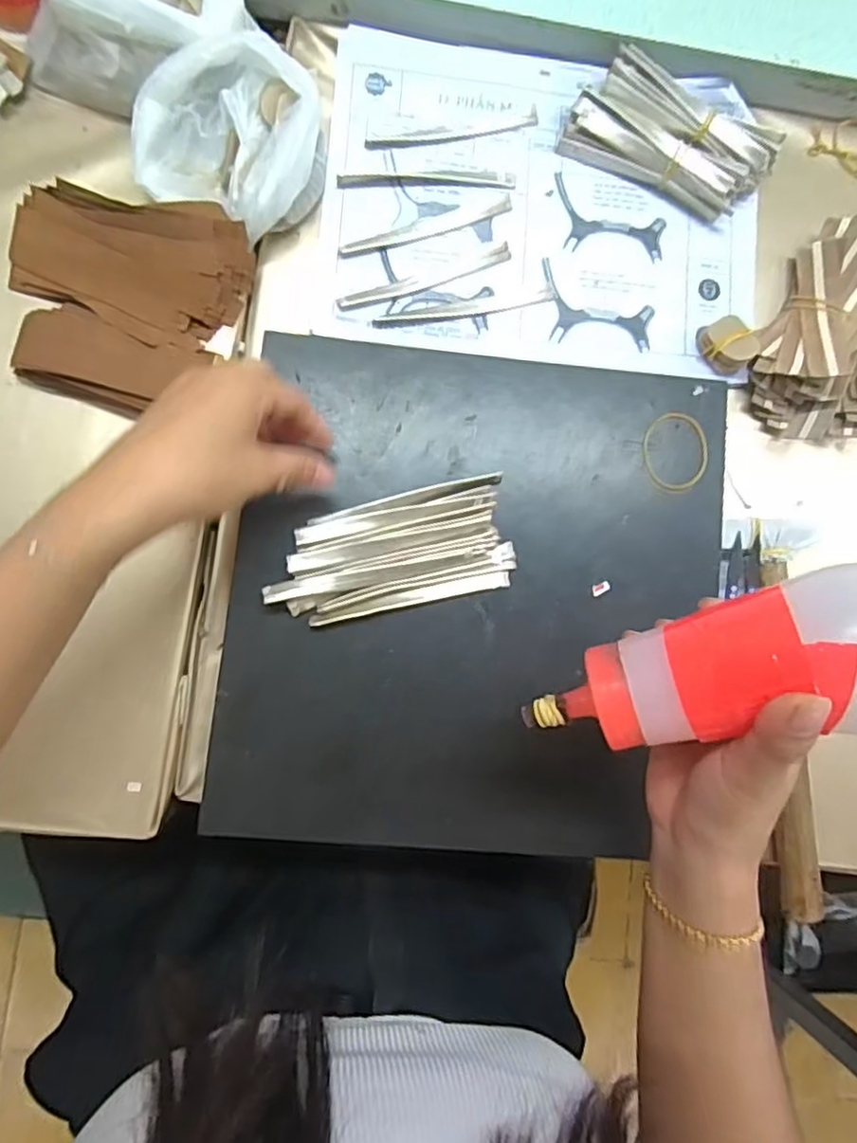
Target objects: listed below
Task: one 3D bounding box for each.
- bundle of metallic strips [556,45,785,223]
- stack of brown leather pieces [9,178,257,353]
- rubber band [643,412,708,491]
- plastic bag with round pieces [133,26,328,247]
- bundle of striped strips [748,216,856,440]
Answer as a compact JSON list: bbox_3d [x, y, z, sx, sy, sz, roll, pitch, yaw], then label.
[{"bbox_3d":[0.166,-0.297,0.439,0.137,0.029,0.061,23,83,-3],"label":"bundle of metallic strips"},{"bbox_3d":[-0.187,-0.188,0.396,0.139,0.030,0.082,12,84,-4],"label":"stack of brown leather pieces"},{"bbox_3d":[0.159,-0.076,0.413,0.043,0.004,0.049,1,85,-5],"label":"rubber band"},{"bbox_3d":[-0.124,-0.268,0.399,0.110,0.051,0.098,26,83,-3],"label":"plastic bag with round pieces"},{"bbox_3d":[0.282,-0.158,0.435,0.098,0.041,0.152,27,83,-2],"label":"bundle of striped strips"}]

